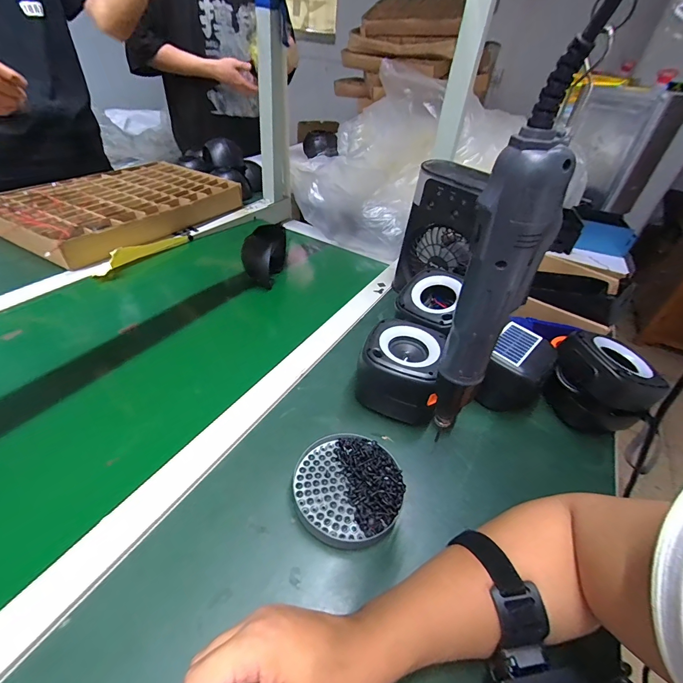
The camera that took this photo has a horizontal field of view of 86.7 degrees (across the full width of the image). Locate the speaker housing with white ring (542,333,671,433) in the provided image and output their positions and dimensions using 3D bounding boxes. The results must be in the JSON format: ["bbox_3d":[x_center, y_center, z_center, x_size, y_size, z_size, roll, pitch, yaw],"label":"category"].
[{"bbox_3d":[0.342,0.059,0.484,0.107,0.100,0.105,-4,41,-14],"label":"speaker housing with white ring"}]

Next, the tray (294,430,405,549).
[{"bbox_3d":[0.006,0.152,0.383,0.114,0.024,0.111,5,40,-4],"label":"tray"}]

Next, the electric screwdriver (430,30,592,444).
[{"bbox_3d":[0.088,-0.027,0.217,0.033,0.218,0.032,-23,49,-31],"label":"electric screwdriver"}]

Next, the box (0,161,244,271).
[{"bbox_3d":[-0.486,-0.318,0.837,0.332,0.053,0.473,26,43,21],"label":"box"}]

